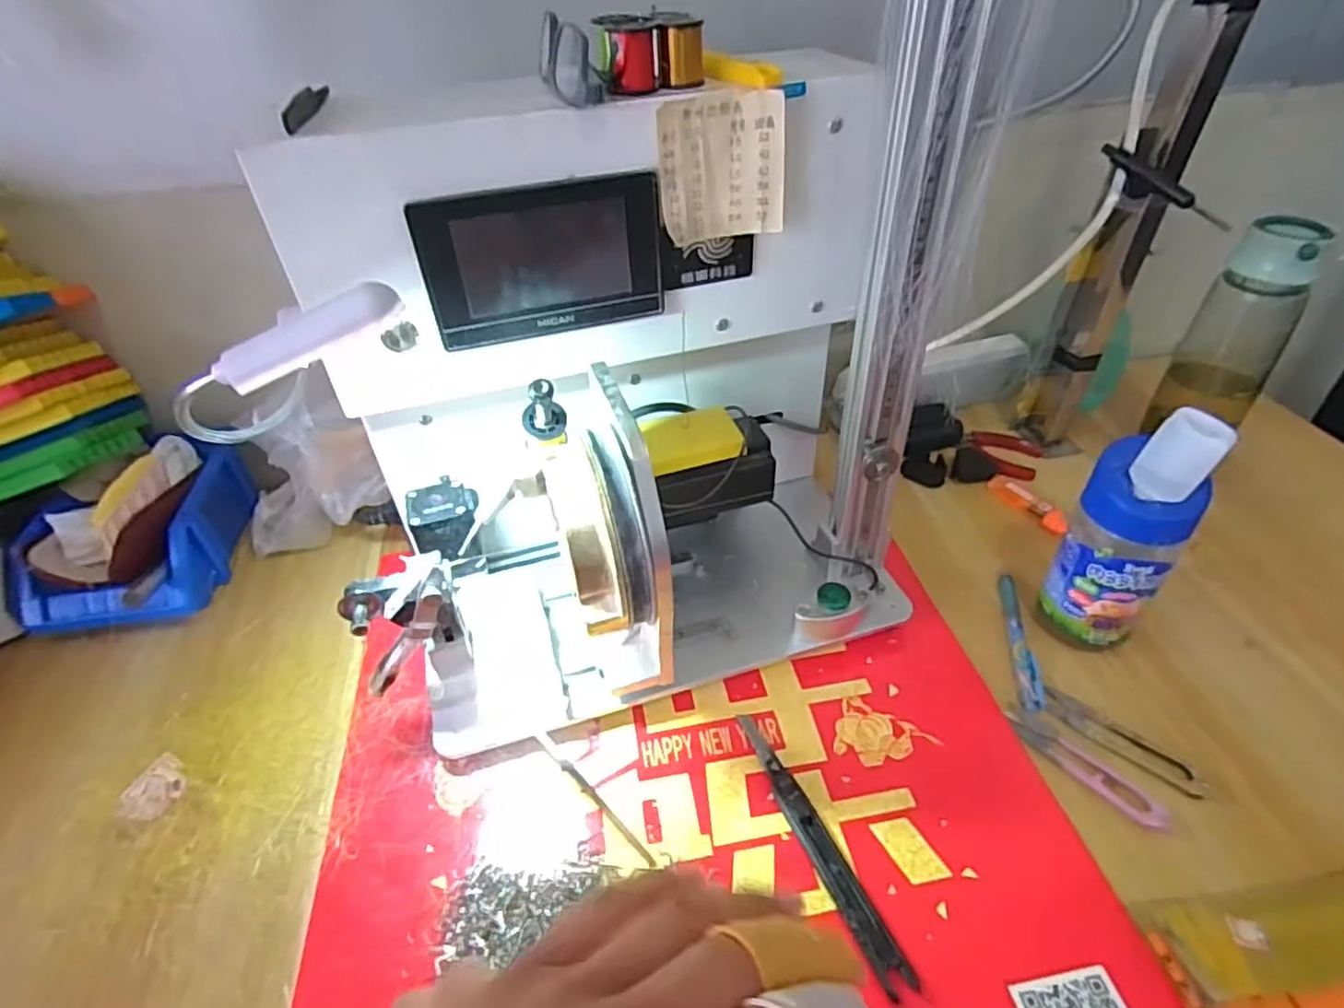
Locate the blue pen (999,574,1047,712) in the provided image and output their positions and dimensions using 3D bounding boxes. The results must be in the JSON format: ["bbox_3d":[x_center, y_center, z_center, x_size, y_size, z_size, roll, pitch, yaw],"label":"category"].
[{"bbox_3d":[0.255,0.099,0.499,0.016,0.015,0.112,5,40,11],"label":"blue pen"}]

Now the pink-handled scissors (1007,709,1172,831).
[{"bbox_3d":[0.259,0.164,0.433,0.022,0.004,0.099,-25,42,-25],"label":"pink-handled scissors"}]

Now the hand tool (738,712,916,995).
[{"bbox_3d":[0.082,0.194,0.403,0.019,0.012,0.169,-17,41,-16],"label":"hand tool"}]

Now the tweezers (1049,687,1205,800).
[{"bbox_3d":[0.287,0.151,0.440,0.095,0.005,0.025,29,50,33],"label":"tweezers"}]

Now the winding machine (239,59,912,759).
[{"bbox_3d":[-0.021,-0.049,0.443,0.360,0.350,0.213,-21,42,-19],"label":"winding machine"}]

